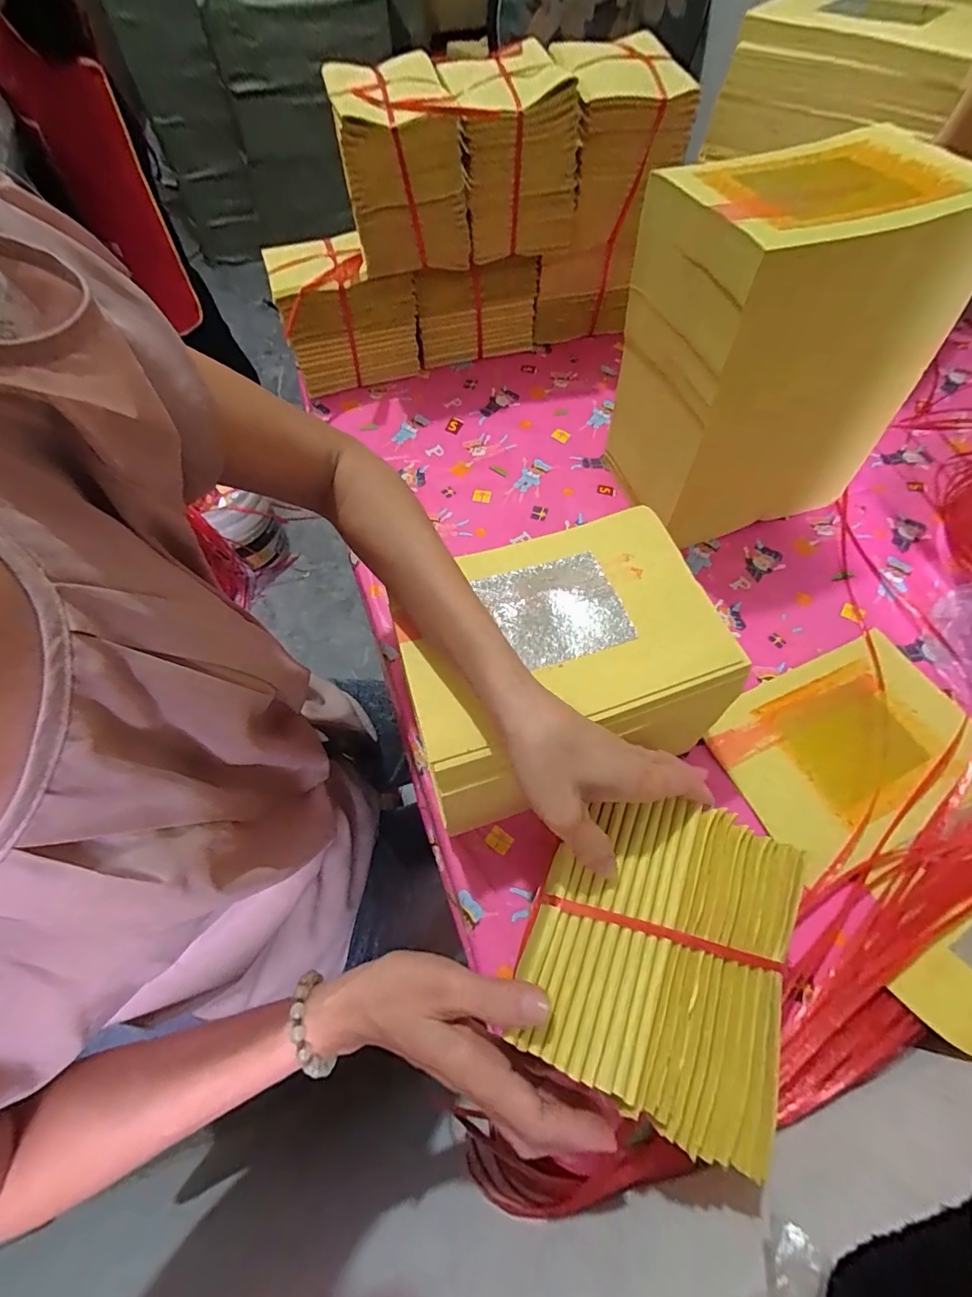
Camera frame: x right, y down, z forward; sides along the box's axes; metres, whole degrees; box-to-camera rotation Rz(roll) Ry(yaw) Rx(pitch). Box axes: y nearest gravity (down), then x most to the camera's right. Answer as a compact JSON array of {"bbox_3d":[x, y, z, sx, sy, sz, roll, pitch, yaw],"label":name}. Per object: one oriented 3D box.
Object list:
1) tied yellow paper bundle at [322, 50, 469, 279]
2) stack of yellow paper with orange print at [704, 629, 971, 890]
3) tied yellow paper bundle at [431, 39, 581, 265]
[{"bbox_3d":[-0.096,-0.531,0.555,0.121,0.130,0.168,-13,64,-6],"label":"tied yellow paper bundle"},{"bbox_3d":[0.333,0.087,0.457,0.230,0.009,0.161,-29,66,-13],"label":"stack of yellow paper with orange print"},{"bbox_3d":[0.025,-0.564,0.576,0.129,0.133,0.157,-8,63,-3],"label":"tied yellow paper bundle"}]

